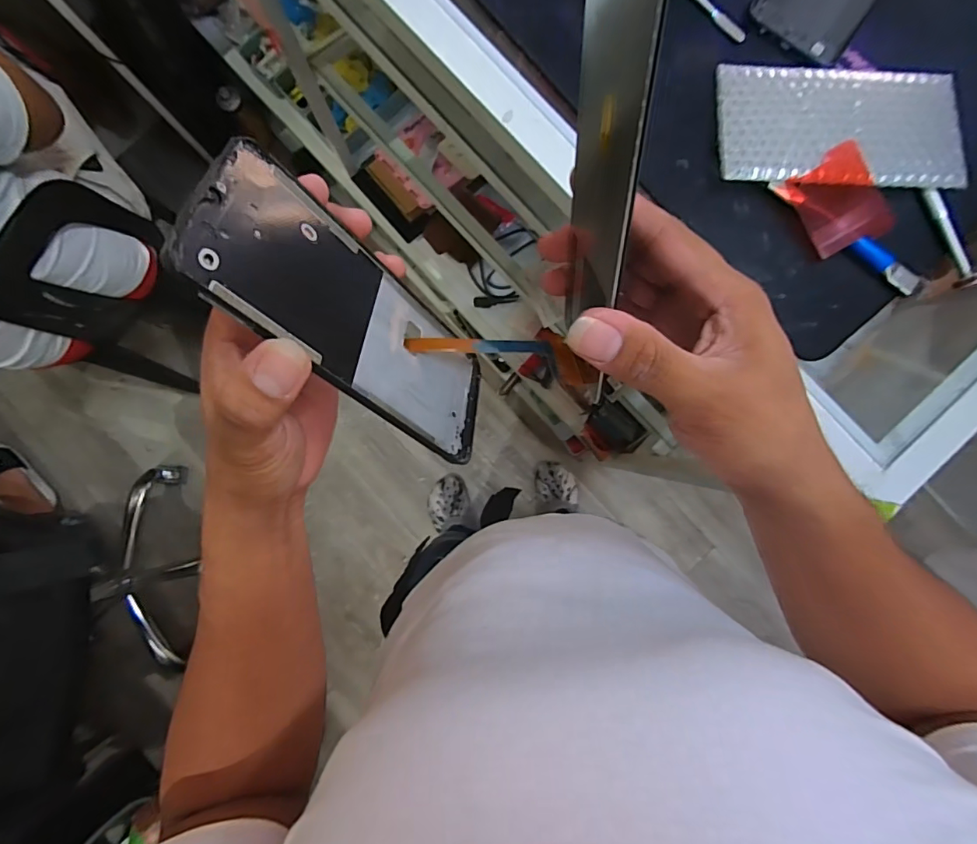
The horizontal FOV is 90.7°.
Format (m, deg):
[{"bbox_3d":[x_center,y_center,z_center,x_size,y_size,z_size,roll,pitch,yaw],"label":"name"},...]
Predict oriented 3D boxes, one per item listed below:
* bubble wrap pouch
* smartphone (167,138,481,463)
[{"bbox_3d":[0.242,-0.204,0.335,0.160,0.016,0.081,3,88,-1],"label":"bubble wrap pouch"},{"bbox_3d":[-0.054,-0.043,0.221,0.004,0.158,0.072,-15,55,31],"label":"smartphone"}]

